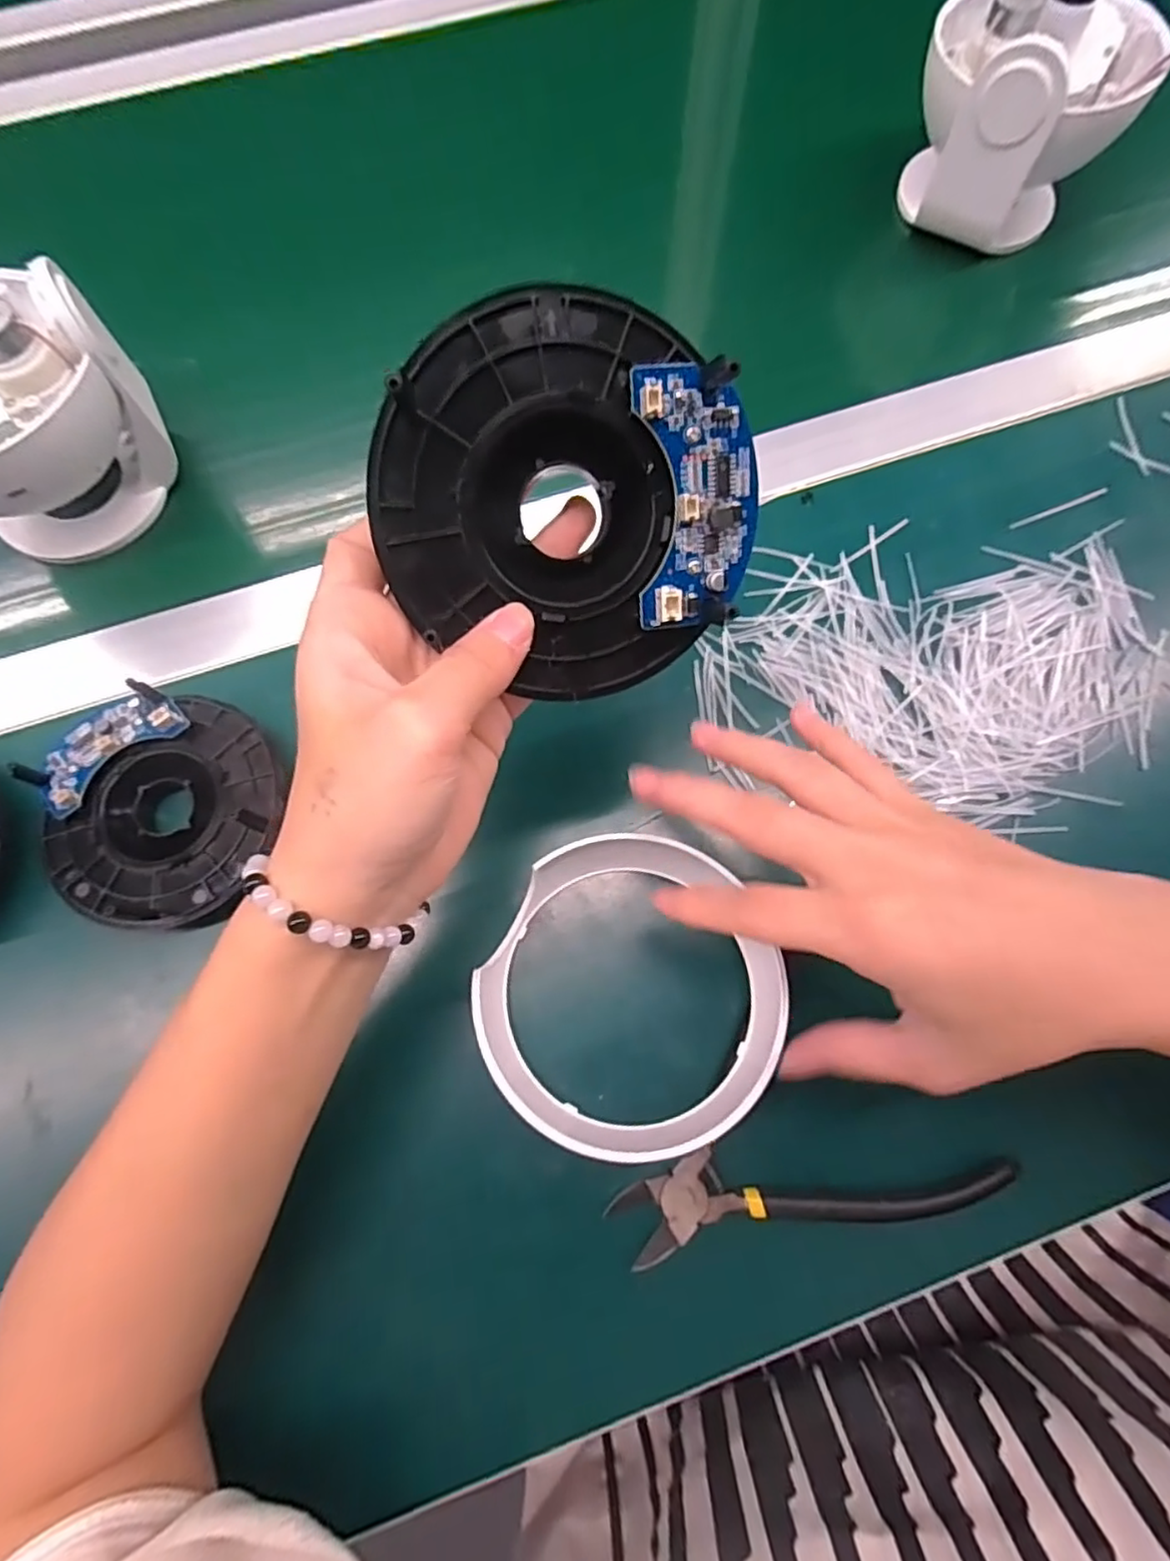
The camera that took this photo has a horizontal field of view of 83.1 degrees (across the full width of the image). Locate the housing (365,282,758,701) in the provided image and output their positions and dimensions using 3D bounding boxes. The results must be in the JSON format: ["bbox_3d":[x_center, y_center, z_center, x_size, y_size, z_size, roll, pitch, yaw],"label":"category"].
[{"bbox_3d":[-0.005,-0.073,0.180,0.098,0.011,0.099,-1,109,-2],"label":"housing"}]

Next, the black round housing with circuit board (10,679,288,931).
[{"bbox_3d":[-0.184,0.010,0.283,0.097,0.022,0.097,21,76,7],"label":"black round housing with circuit board"}]

